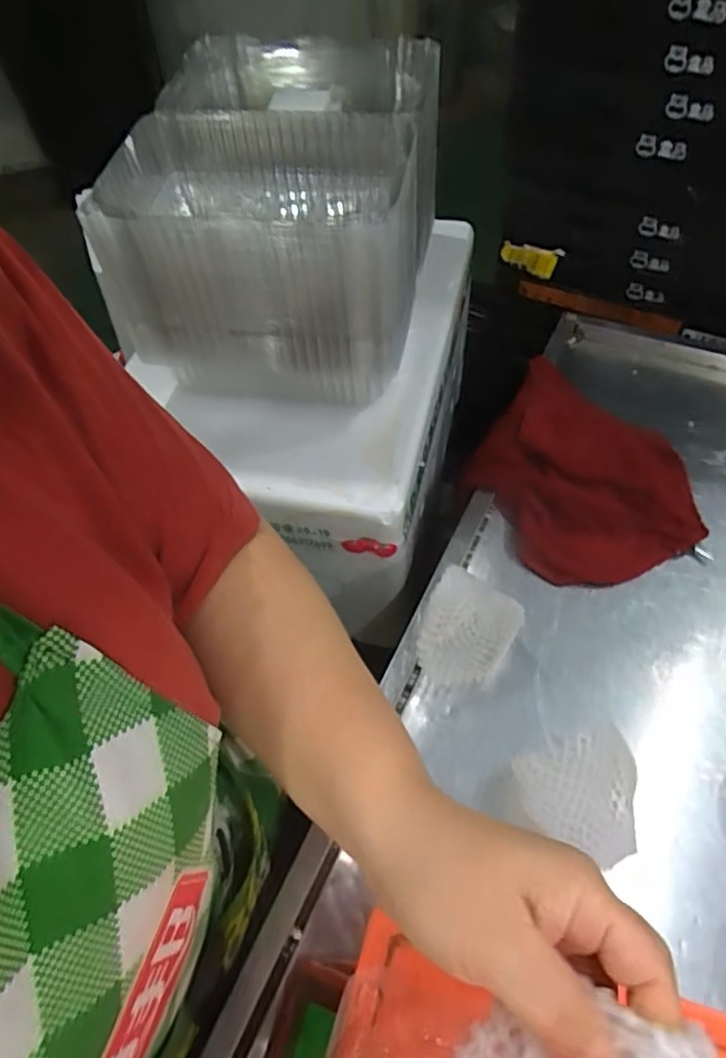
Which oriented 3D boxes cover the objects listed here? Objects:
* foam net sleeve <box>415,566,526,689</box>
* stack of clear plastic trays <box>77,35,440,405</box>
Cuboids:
[{"bbox_3d":[0.093,0.092,0.571,0.080,0.066,0.098,17,58,16],"label":"foam net sleeve"},{"bbox_3d":[-0.078,-0.331,0.712,0.280,0.217,0.354,4,53,9],"label":"stack of clear plastic trays"}]

